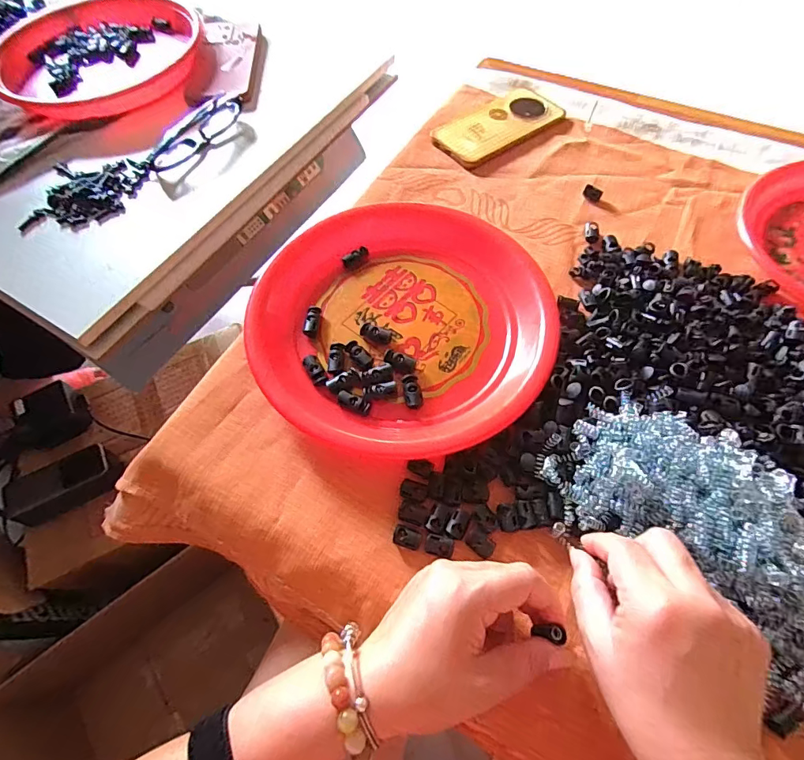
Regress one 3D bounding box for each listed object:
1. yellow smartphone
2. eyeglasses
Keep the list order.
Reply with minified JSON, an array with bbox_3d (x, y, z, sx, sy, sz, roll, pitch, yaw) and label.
[{"bbox_3d":[0.117,-0.309,0.534,0.163,0.008,0.077,-37,68,-16],"label":"yellow smartphone"},{"bbox_3d":[-0.227,-0.274,0.489,0.032,0.023,0.131,28,67,14],"label":"eyeglasses"}]

